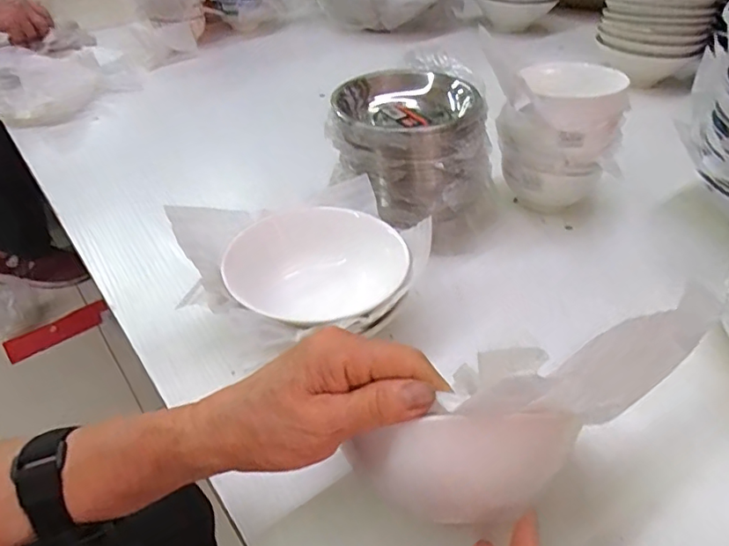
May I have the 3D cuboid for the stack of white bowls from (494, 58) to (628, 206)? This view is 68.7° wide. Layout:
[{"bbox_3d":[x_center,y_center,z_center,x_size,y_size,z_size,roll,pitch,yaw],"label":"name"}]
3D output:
[{"bbox_3d":[0.212,-0.144,0.591,0.123,0.139,0.115,11,41,12],"label":"stack of white bowls"}]

